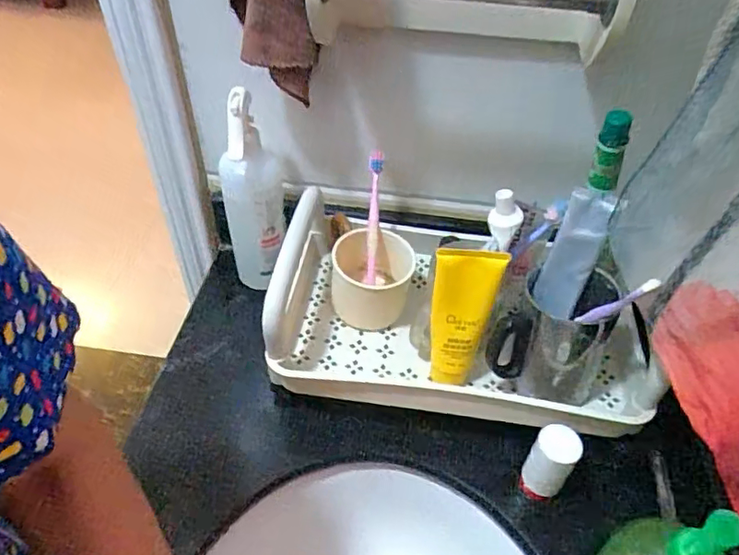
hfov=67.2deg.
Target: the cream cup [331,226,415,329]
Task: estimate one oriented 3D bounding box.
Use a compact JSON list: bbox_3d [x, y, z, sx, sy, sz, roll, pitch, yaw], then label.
[{"bbox_3d":[0.001,0.001,0.607,0.090,0.073,0.086,0,46,0],"label":"cream cup"}]

